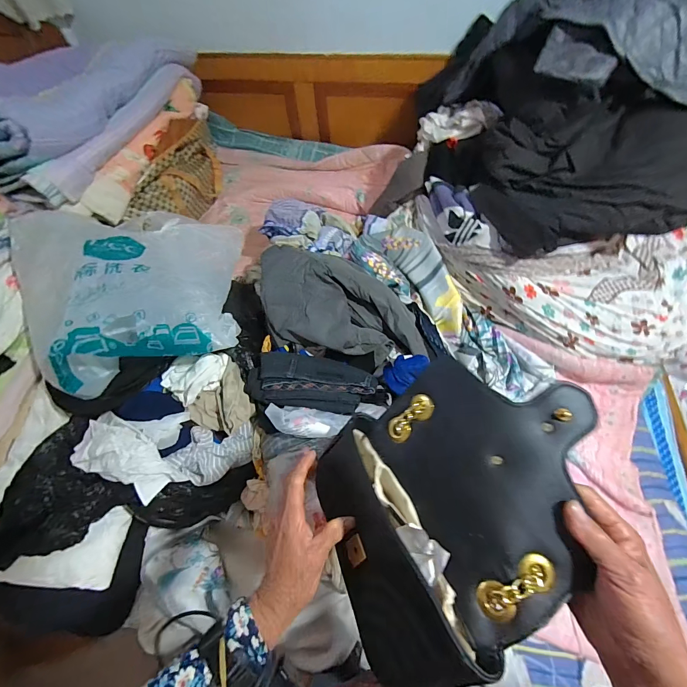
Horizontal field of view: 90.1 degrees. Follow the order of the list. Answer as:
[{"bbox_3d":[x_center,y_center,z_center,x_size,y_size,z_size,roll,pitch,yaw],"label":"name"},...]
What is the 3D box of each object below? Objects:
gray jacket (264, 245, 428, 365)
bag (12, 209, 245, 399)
[{"bbox_3d":[-0.019,-0.104,0.845,0.470,0.116,0.249,16,60,14],"label":"gray jacket"},{"bbox_3d":[-0.501,-0.119,0.785,0.498,0.185,0.396,-12,57,-4],"label":"bag"}]

